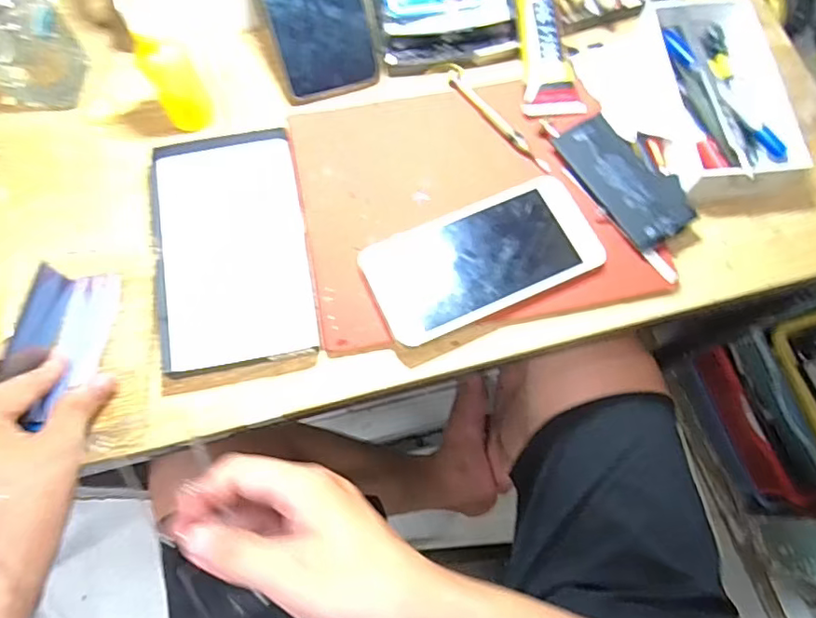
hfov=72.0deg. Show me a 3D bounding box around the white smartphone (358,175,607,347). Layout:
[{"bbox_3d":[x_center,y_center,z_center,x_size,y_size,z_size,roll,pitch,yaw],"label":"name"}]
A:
[{"bbox_3d":[0.051,-0.035,0.391,0.156,0.012,0.080,-24,72,-8],"label":"white smartphone"}]

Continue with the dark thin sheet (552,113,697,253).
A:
[{"bbox_3d":[0.158,-0.096,0.408,0.056,0.010,0.105,-29,73,-10],"label":"dark thin sheet"}]

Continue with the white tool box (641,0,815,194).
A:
[{"bbox_3d":[0.230,-0.168,0.423,0.085,0.034,0.169,-5,71,-2],"label":"white tool box"}]

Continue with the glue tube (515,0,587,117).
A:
[{"bbox_3d":[0.105,-0.211,0.438,0.043,0.018,0.128,-8,83,-3],"label":"glue tube"}]

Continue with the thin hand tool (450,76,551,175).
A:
[{"bbox_3d":[0.069,-0.144,0.429,0.009,0.004,0.110,-37,75,-12],"label":"thin hand tool"}]

